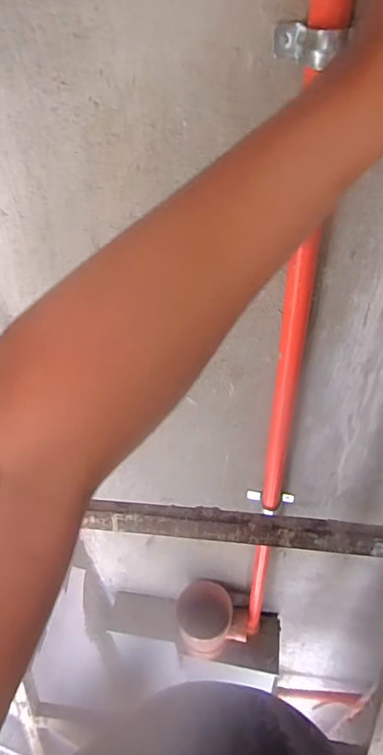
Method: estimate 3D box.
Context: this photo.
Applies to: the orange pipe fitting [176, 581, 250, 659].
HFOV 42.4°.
[{"bbox_3d":[0.042,0.505,1.029,0.145,0.142,0.104,8,48,12],"label":"orange pipe fitting"}]

